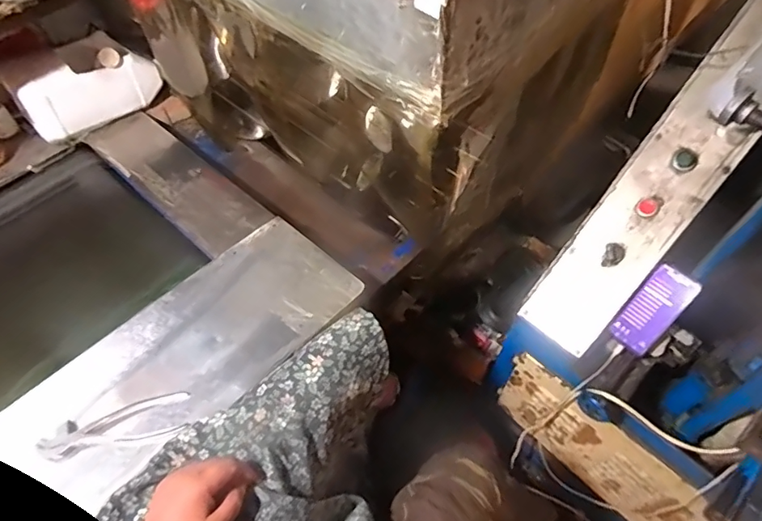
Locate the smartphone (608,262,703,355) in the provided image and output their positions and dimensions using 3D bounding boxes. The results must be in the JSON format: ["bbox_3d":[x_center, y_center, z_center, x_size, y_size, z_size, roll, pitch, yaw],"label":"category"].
[{"bbox_3d":[0.468,0.086,0.847,0.068,0.014,0.156,41,107,25],"label":"smartphone"}]

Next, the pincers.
[{"bbox_3d":[-0.350,0.217,0.657,0.177,0.025,0.063,-10,56,-6],"label":"pincers"}]

